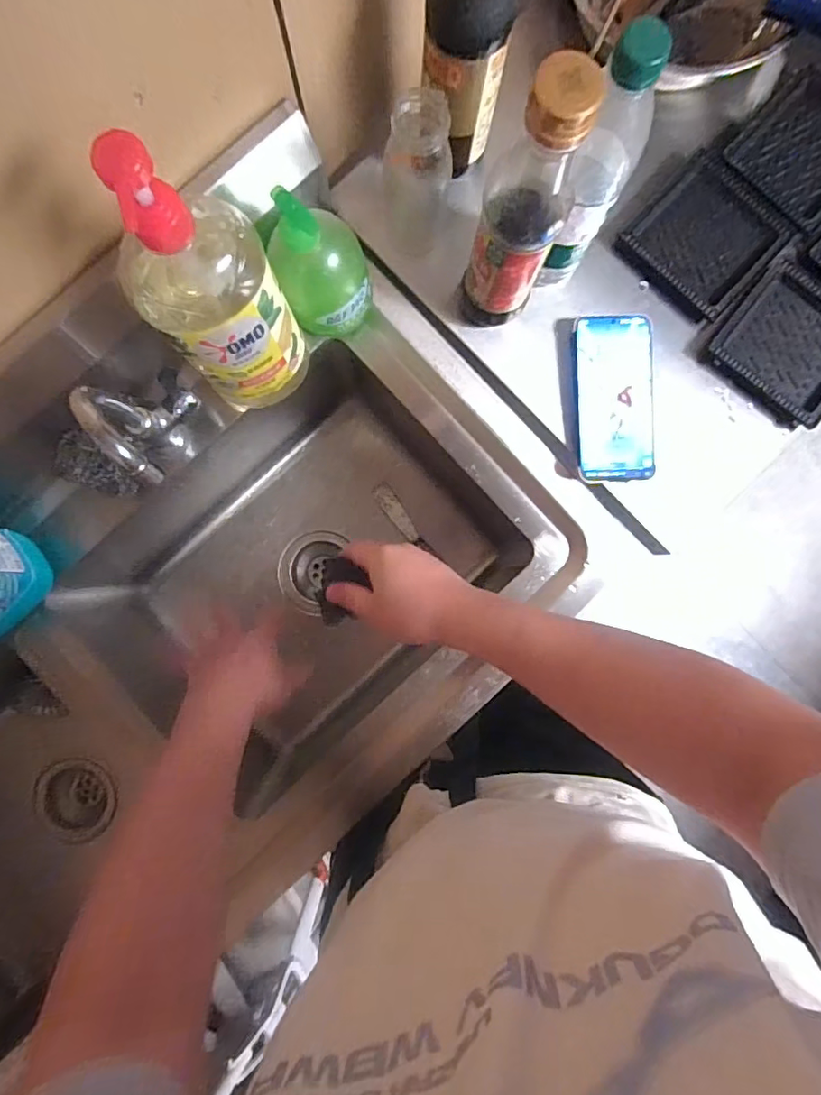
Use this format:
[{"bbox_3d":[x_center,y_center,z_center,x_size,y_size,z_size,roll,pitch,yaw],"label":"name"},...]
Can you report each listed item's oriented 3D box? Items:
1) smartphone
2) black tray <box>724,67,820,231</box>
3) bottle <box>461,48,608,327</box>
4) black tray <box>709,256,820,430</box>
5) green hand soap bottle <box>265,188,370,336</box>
[{"bbox_3d":[0.203,-0.149,0.537,0.074,0.007,0.164,-2,88,3],"label":"smartphone"},{"bbox_3d":[0.400,-0.402,0.553,0.119,0.023,0.130,44,88,0],"label":"black tray"},{"bbox_3d":[0.085,-0.252,0.416,0.063,0.228,0.061,0,88,-1],"label":"bottle"},{"bbox_3d":[0.379,-0.201,0.534,0.130,0.013,0.131,42,88,0],"label":"black tray"},{"bbox_3d":[-0.077,-0.251,0.478,0.080,0.162,0.073,-11,89,-2],"label":"green hand soap bottle"}]

